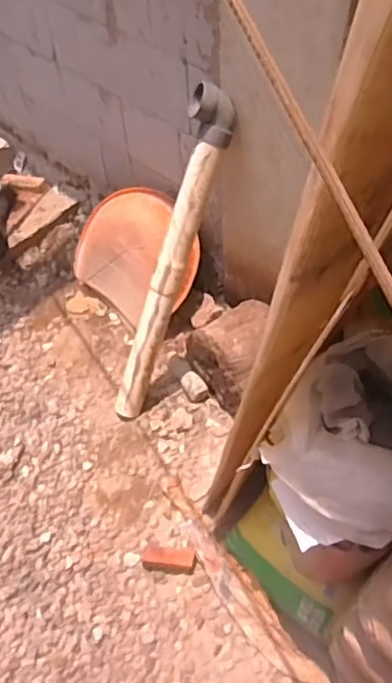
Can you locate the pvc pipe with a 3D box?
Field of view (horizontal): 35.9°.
[{"bbox_3d":[-0.072,-0.172,1.534,0.102,0.902,0.080,30,28,24],"label":"pvc pipe"}]

